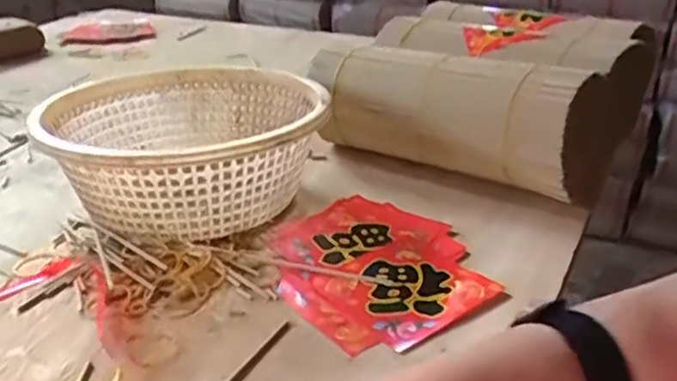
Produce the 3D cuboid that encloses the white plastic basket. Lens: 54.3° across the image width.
[{"bbox_3d":[-0.150,-0.038,0.668,0.257,0.112,0.262,-11,28,-21],"label":"white plastic basket"}]

